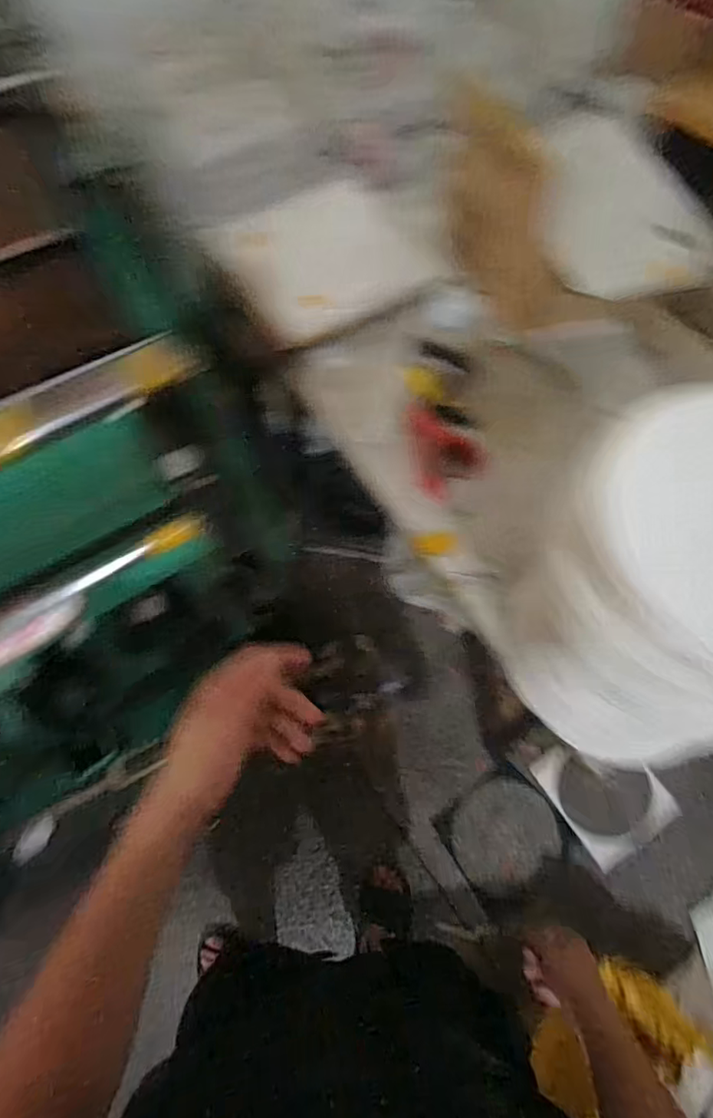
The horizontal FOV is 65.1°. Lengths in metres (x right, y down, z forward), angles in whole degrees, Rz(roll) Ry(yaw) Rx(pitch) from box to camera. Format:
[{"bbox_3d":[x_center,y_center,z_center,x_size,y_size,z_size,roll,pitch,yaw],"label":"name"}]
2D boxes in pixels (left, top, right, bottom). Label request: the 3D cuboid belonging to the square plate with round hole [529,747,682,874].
[{"bbox_3d":[0.635,0.587,1.421,0.263,0.019,0.287,-31,73,-9],"label":"square plate with round hole"}]

